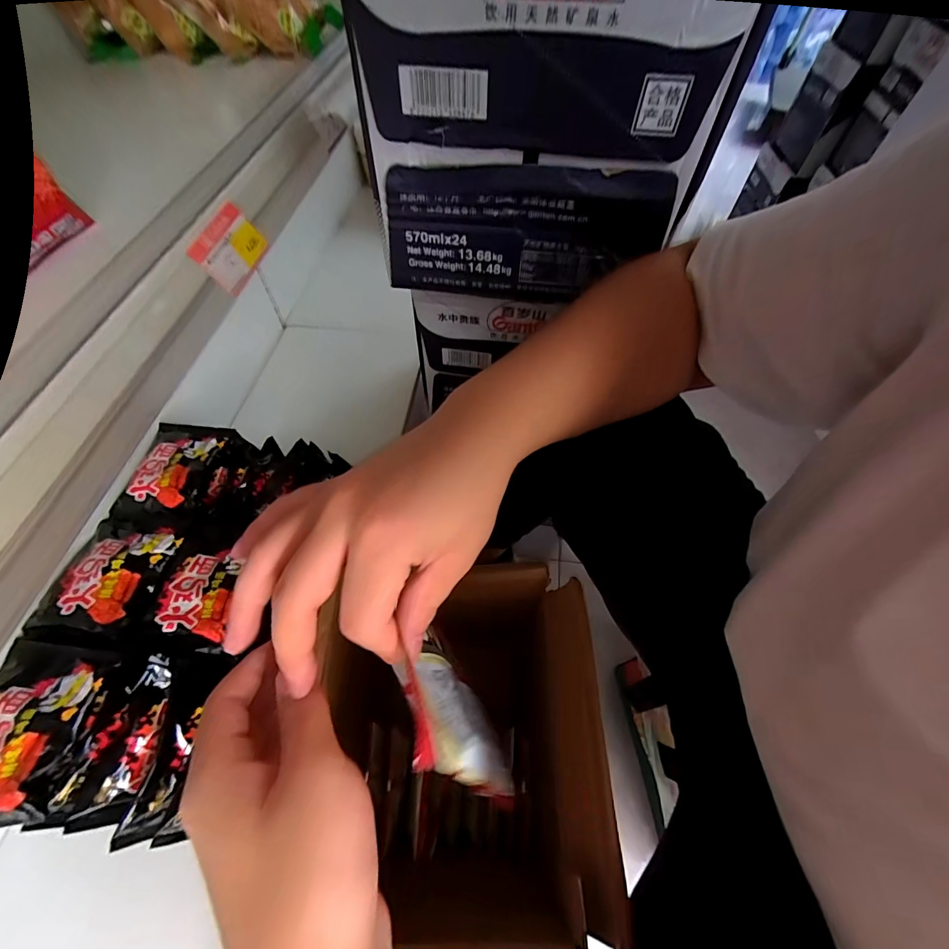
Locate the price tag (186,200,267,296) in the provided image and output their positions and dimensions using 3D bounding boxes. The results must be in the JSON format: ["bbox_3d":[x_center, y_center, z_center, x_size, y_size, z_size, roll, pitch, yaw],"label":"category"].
[{"bbox_3d":[-0.177,-0.164,0.296,0.006,0.040,0.064,-1,63,18],"label":"price tag"}]

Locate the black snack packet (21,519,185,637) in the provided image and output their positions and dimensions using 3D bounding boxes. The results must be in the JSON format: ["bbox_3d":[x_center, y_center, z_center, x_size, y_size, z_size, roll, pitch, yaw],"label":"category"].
[{"bbox_3d":[-0.445,0.122,0.503,0.119,0.043,0.143,6,58,3],"label":"black snack packet"}]

